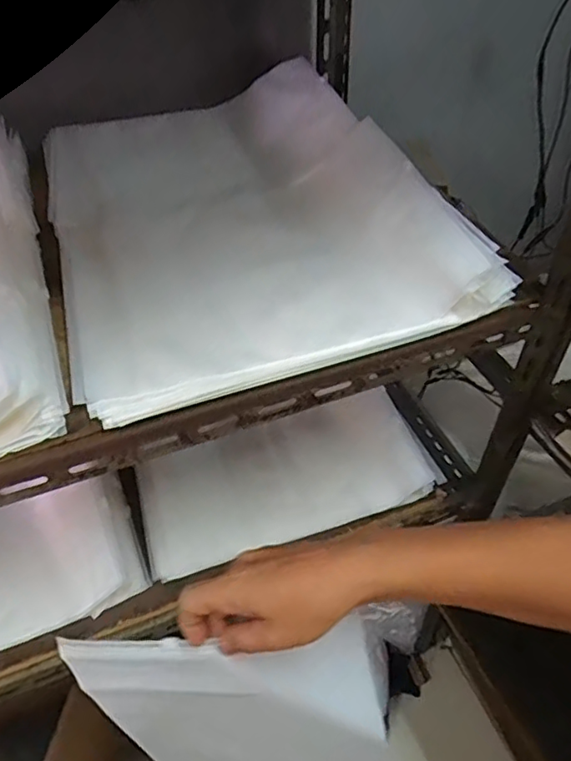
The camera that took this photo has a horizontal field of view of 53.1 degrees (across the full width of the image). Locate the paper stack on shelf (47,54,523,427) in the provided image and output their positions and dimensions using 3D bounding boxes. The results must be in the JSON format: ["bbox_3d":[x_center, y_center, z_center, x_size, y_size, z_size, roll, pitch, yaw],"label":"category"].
[{"bbox_3d":[-0.072,-0.213,0.614,0.355,0.072,0.556,-15,47,-14],"label":"paper stack on shelf"}]

